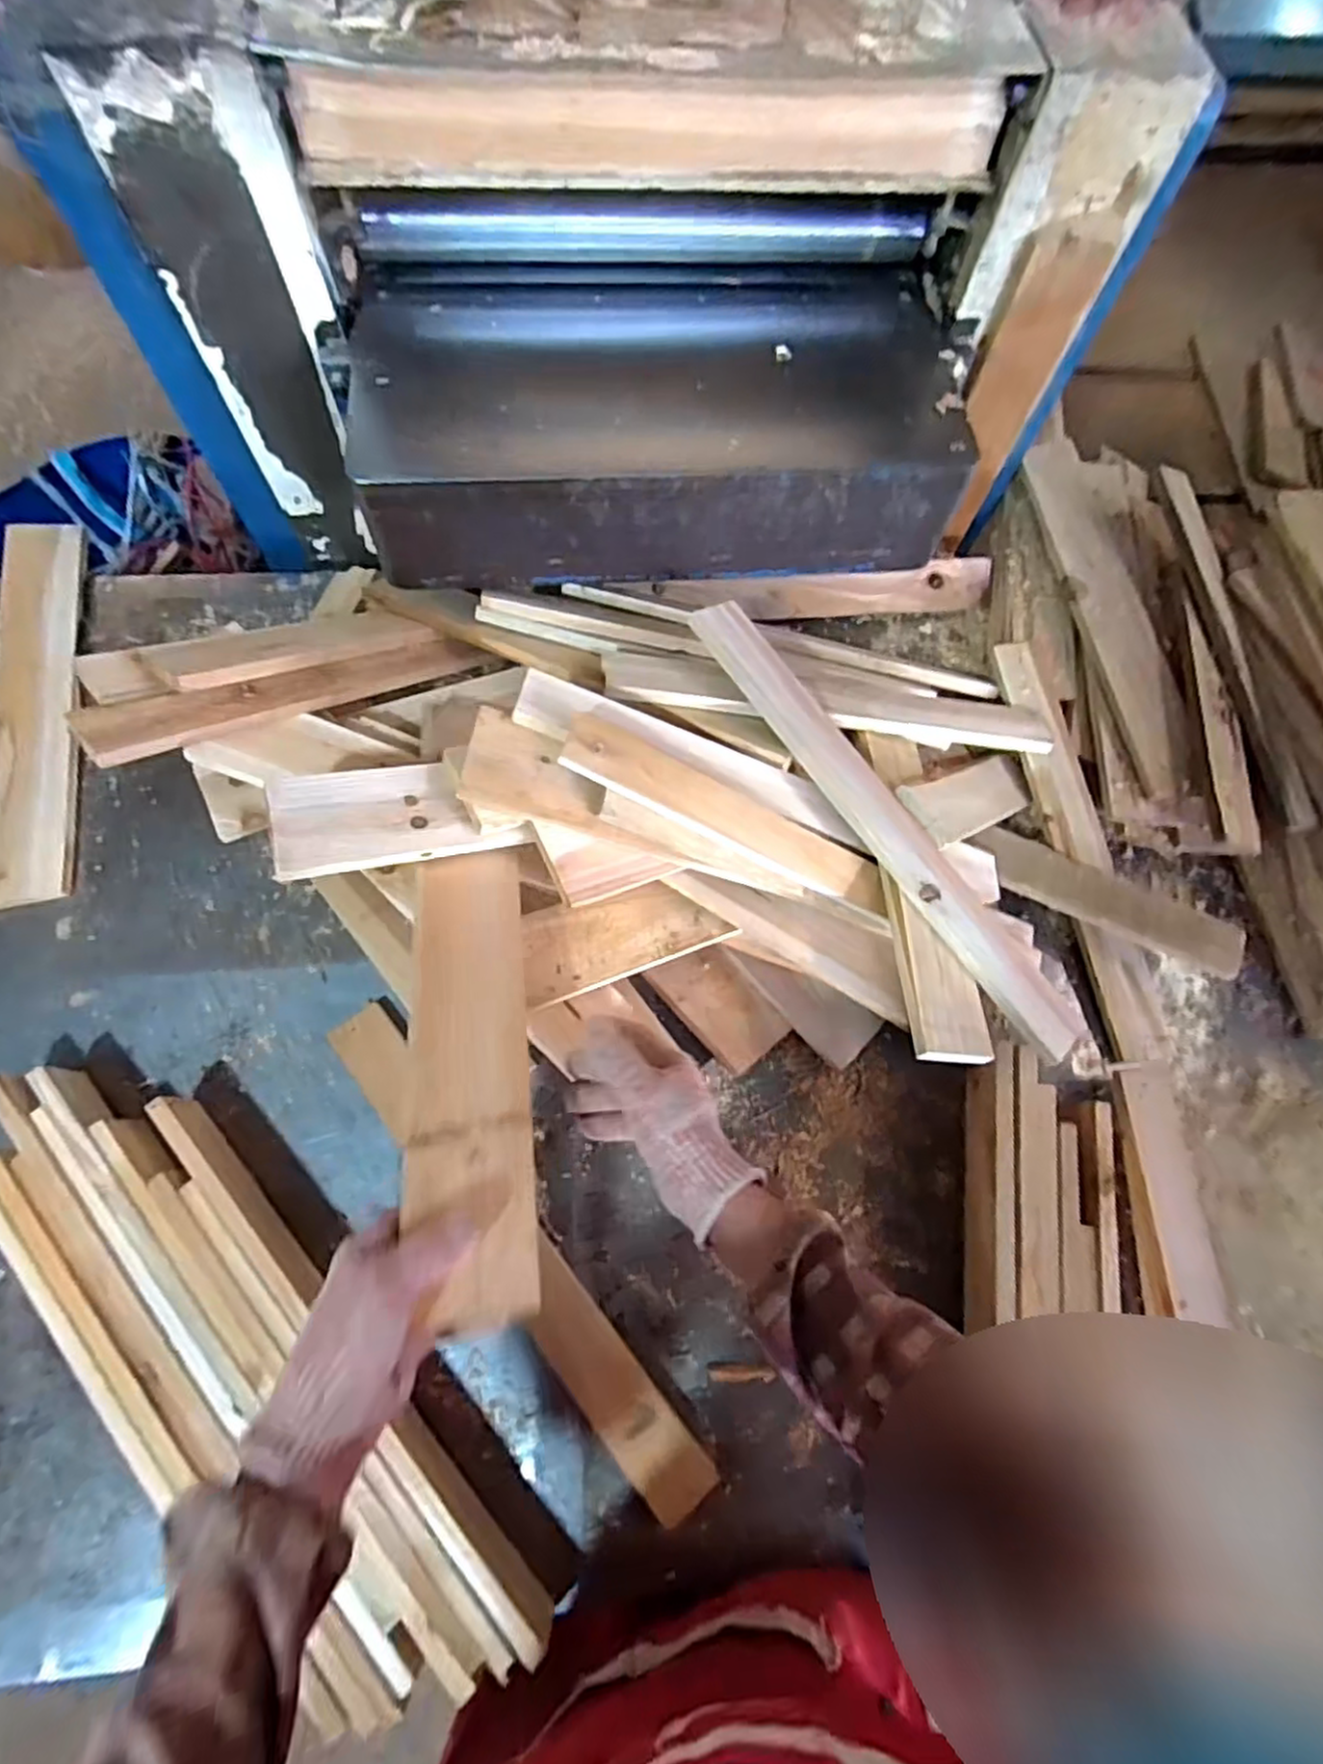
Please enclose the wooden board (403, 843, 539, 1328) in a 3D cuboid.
[{"bbox_3d":[-0.131,0.117,0.494,0.079,0.010,0.320,2,56,-18],"label":"wooden board"}]

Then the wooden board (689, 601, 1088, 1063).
[{"bbox_3d":[0.195,-0.057,0.640,0.064,0.014,0.485,-32,81,-20],"label":"wooden board"}]

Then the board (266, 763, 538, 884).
[{"bbox_3d":[-0.202,-0.056,0.563,0.182,0.012,0.088,-11,65,-29],"label":"board"}]

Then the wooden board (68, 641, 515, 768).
[{"bbox_3d":[-0.301,-0.173,0.640,0.364,0.024,0.040,-31,75,-41],"label":"wooden board"}]

